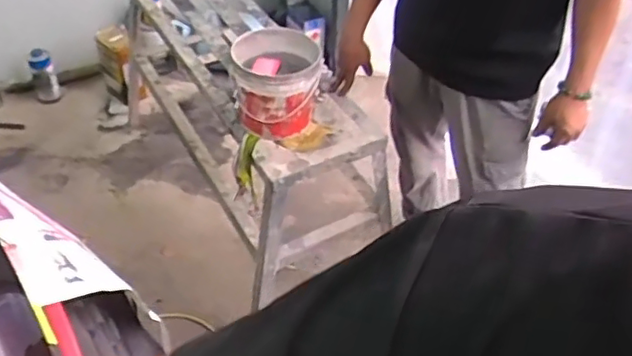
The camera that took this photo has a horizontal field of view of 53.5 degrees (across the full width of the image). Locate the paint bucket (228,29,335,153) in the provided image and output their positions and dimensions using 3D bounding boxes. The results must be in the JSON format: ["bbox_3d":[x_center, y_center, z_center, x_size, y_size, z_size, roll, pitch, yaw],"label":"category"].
[{"bbox_3d":[-0.071,-0.183,1.359,0.199,0.229,0.199,-4,44,-5],"label":"paint bucket"}]

